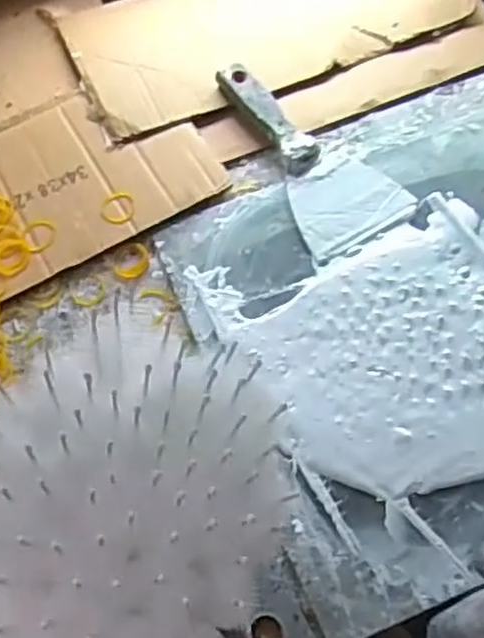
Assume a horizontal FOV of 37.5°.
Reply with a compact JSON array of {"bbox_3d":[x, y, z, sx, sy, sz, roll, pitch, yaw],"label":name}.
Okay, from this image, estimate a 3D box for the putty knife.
[{"bbox_3d":[0.051,-0.146,0.599,0.091,0.024,0.198,-29,64,-11],"label":"putty knife"}]

